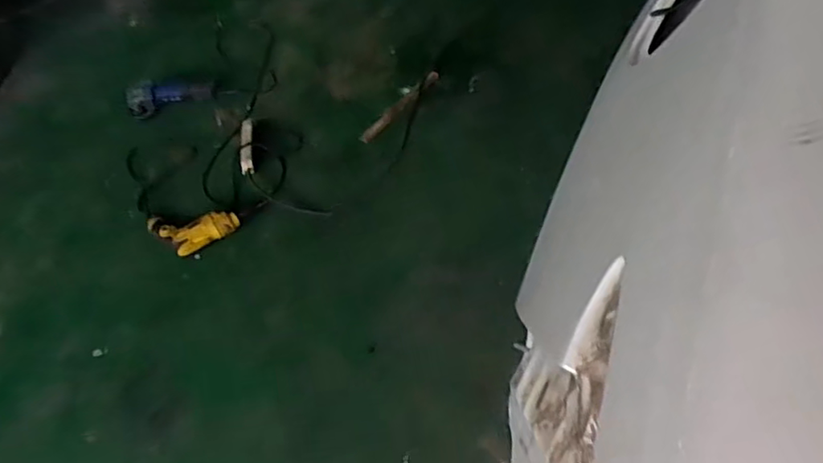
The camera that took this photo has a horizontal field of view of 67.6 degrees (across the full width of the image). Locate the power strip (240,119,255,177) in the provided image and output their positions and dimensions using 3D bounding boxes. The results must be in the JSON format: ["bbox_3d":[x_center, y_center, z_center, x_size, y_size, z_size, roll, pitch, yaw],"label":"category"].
[{"bbox_3d":[-0.454,-0.244,1.698,0.035,0.030,0.208,-11,53,-3],"label":"power strip"}]

